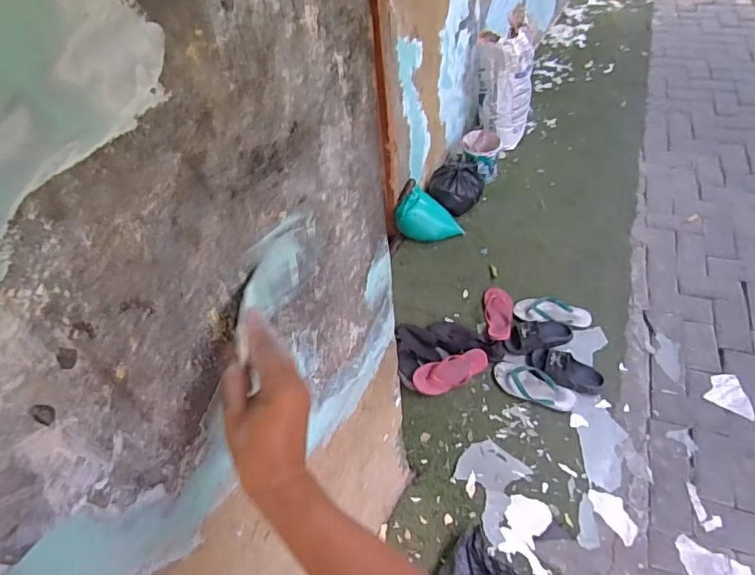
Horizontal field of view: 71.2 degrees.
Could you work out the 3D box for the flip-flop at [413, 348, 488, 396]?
[{"bbox_3d":[0.233,0.268,1.638,0.254,0.039,0.108,-20,50,-10],"label":"flip-flop"}]

